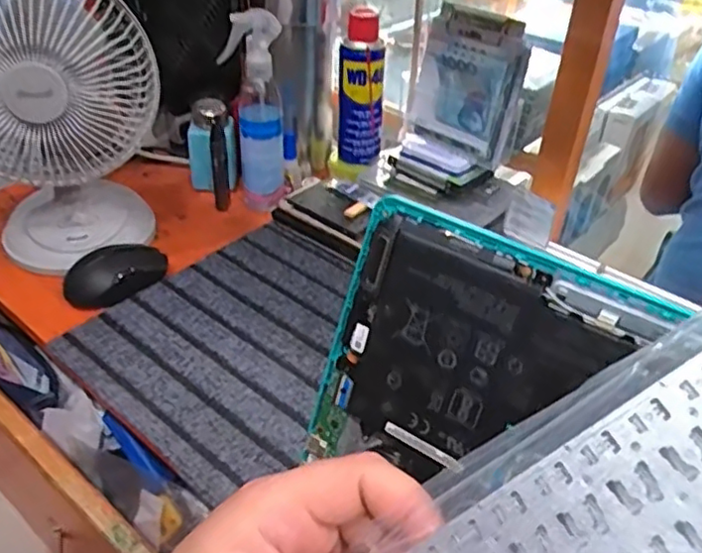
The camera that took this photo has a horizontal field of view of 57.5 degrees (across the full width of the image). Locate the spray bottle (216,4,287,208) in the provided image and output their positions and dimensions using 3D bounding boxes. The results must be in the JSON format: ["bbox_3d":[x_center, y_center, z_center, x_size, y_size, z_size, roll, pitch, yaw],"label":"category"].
[{"bbox_3d":[-0.105,-0.178,0.701,0.060,0.209,0.052,-3,38,-7],"label":"spray bottle"}]

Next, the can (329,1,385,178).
[{"bbox_3d":[0.007,-0.199,0.724,0.059,0.176,0.066,4,37,1],"label":"can"}]

